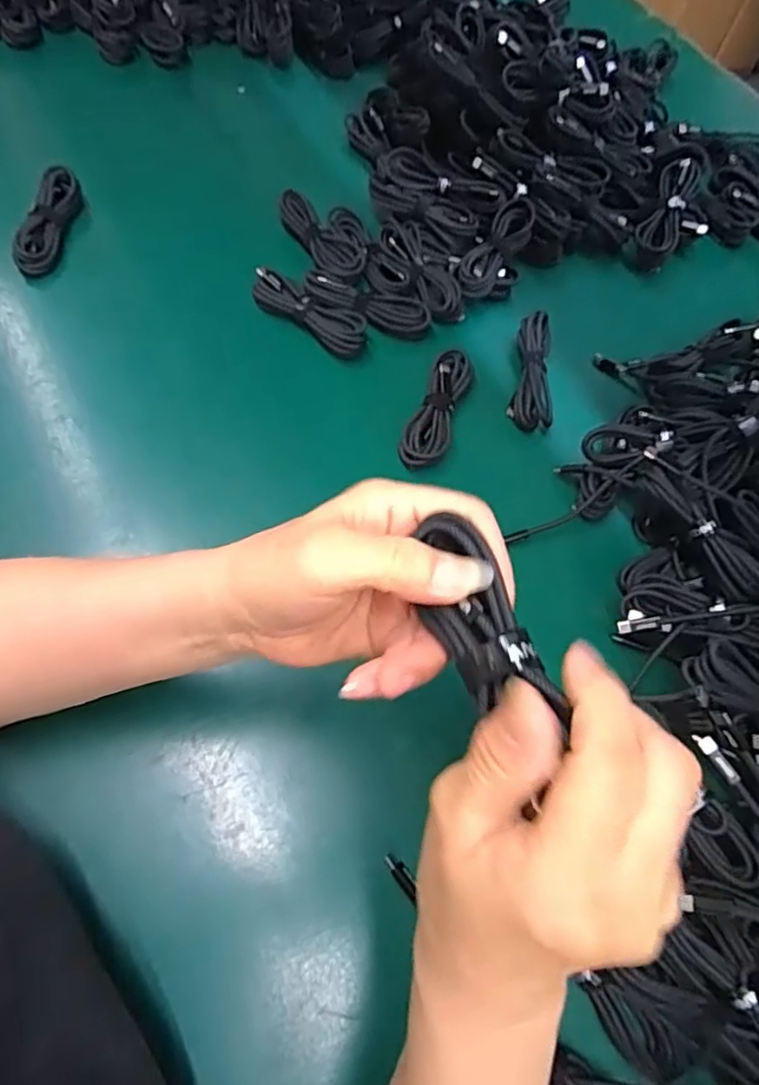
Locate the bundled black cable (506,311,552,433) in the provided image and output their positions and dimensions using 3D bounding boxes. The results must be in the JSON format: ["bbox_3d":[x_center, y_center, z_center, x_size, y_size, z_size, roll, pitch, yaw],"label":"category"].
[{"bbox_3d":[0.128,-0.143,0.517,0.034,0.023,0.108,11,64,-1],"label":"bundled black cable"}]

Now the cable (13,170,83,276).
[{"bbox_3d":[-0.282,-0.271,0.532,0.030,0.015,0.111,9,64,-2],"label":"cable"}]

